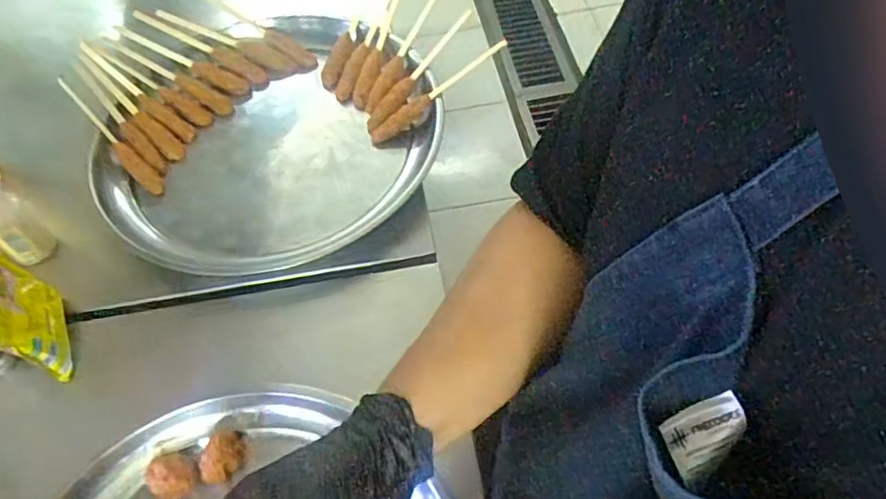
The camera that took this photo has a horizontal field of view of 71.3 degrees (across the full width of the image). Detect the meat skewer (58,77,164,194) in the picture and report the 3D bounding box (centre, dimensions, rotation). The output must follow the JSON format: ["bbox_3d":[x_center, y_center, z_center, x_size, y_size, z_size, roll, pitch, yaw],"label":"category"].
[{"bbox_3d":[-0.424,-0.145,0.786,0.027,0.016,0.217,-40,75,-22],"label":"meat skewer"}]

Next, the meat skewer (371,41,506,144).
[{"bbox_3d":[-0.008,-0.205,0.790,0.204,0.020,0.028,-36,58,7],"label":"meat skewer"}]

